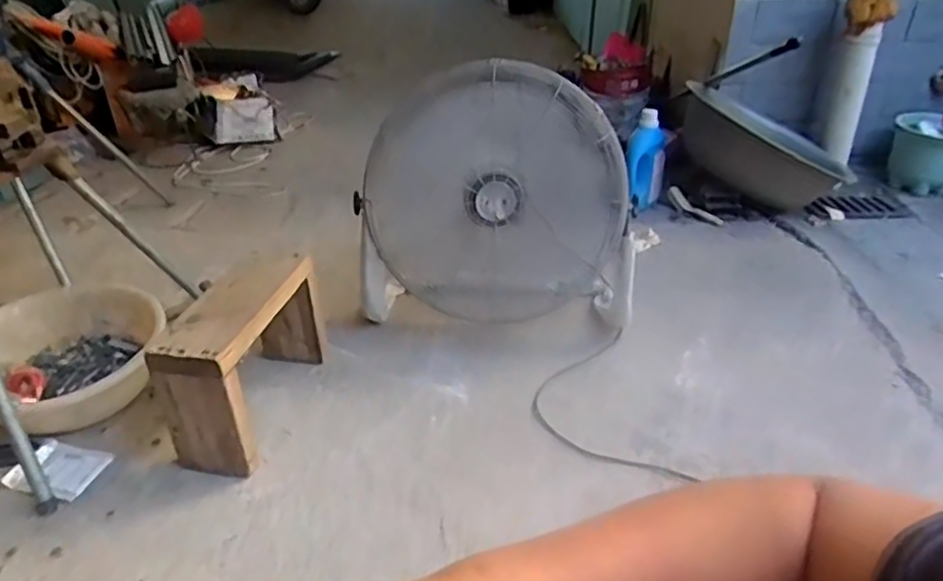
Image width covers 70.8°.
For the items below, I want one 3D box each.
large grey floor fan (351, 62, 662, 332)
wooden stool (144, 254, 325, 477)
[{"bbox_3d":[0.078,-0.194,1.520,0.653,0.541,0.255,-1,31,-1],"label":"large grey floor fan"},{"bbox_3d":[-0.419,0.117,1.255,0.150,0.274,0.379,4,31,7],"label":"wooden stool"}]

